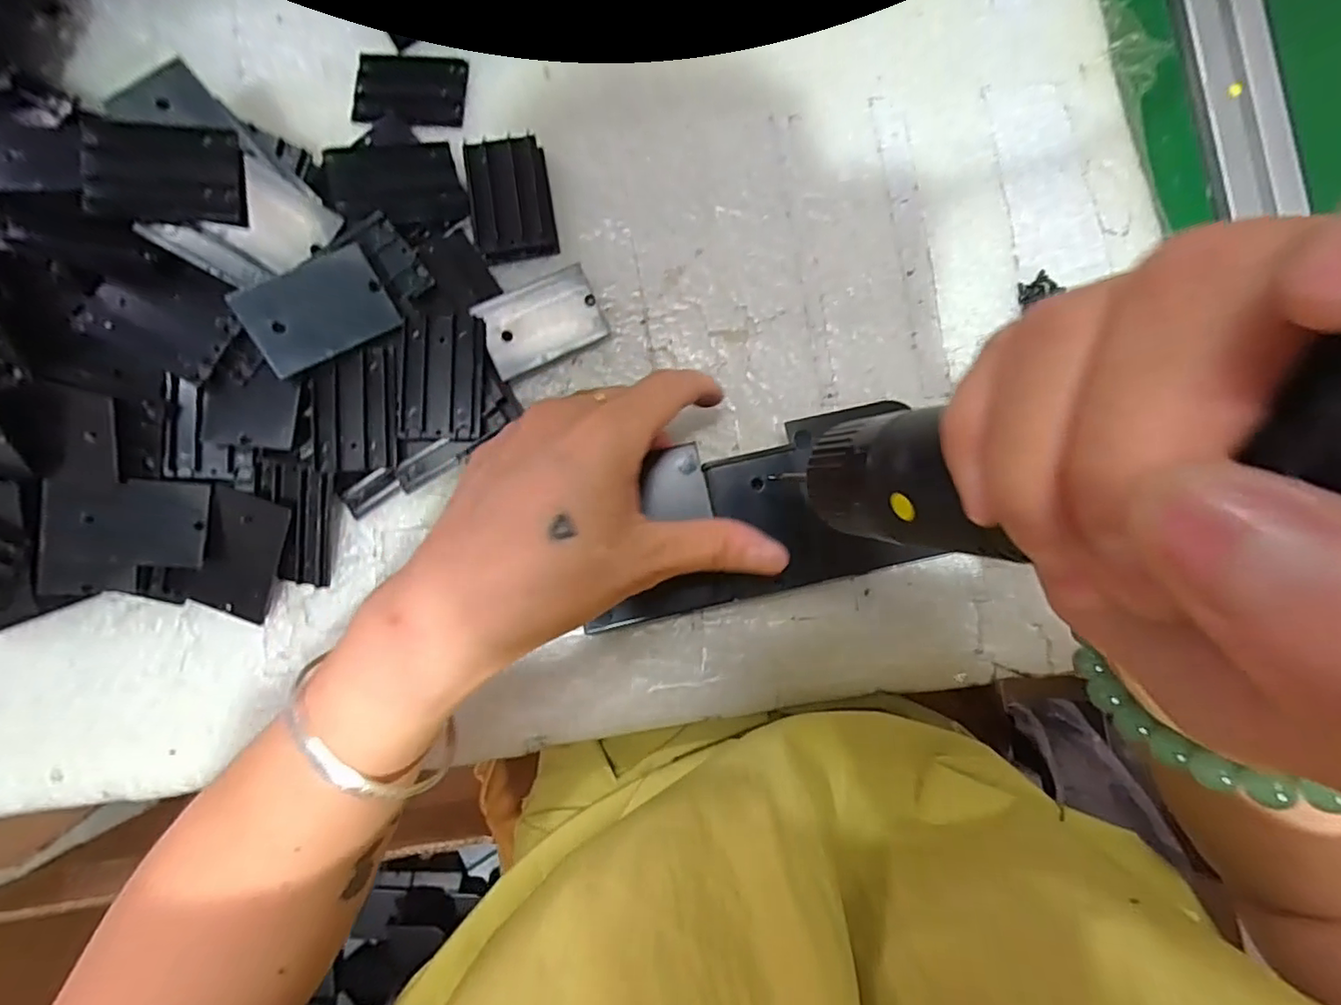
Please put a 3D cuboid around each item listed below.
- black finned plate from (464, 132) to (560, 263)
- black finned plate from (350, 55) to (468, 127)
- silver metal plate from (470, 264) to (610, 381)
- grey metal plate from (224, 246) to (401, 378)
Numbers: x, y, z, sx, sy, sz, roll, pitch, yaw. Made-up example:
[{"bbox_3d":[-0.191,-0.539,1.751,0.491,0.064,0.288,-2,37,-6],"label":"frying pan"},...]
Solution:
[{"bbox_3d":[-0.076,-0.146,0.287,0.036,0.011,0.054,-10,85,-2],"label":"black finned plate"},{"bbox_3d":[-0.128,-0.203,0.294,0.053,0.004,0.038,4,84,-1],"label":"black finned plate"},{"bbox_3d":[-0.060,-0.084,0.280,0.054,0.008,0.036,-24,96,-5],"label":"silver metal plate"},{"bbox_3d":[-0.148,-0.081,0.254,0.055,0.006,0.035,-33,111,-17],"label":"grey metal plate"}]

